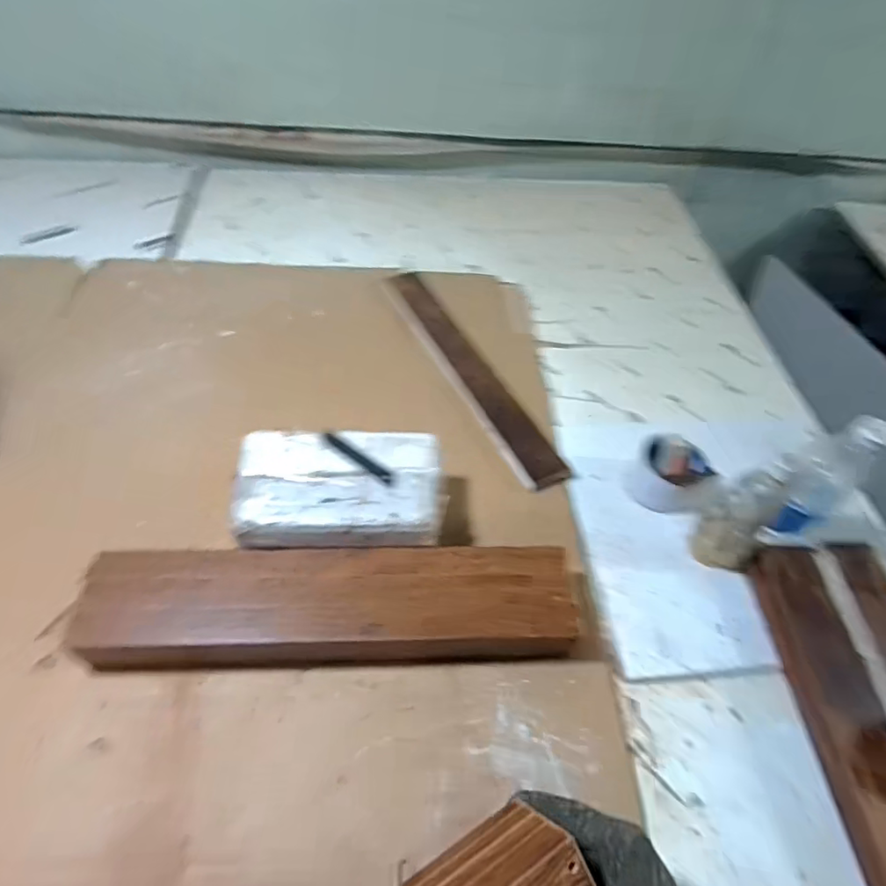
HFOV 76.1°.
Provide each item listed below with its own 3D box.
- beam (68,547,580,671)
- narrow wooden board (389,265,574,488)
[{"bbox_3d":[-0.102,0.161,0.552,0.448,0.076,0.105,0,51,-5],"label":"beam"},{"bbox_3d":[0.029,-0.115,0.823,0.057,0.018,0.459,-20,57,-20],"label":"narrow wooden board"}]

